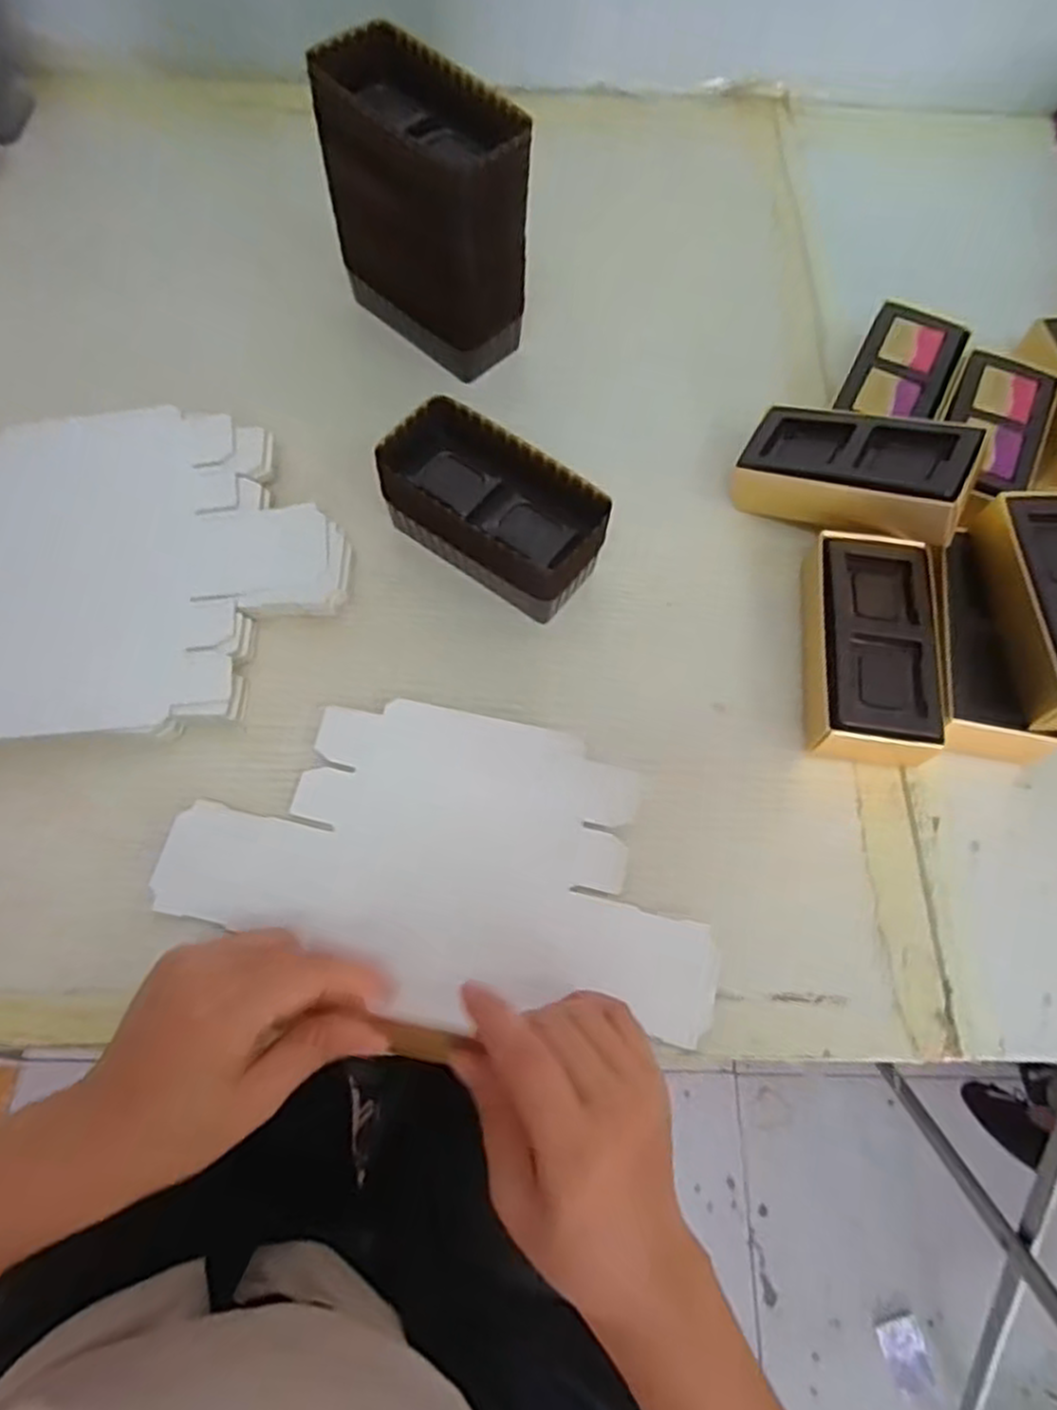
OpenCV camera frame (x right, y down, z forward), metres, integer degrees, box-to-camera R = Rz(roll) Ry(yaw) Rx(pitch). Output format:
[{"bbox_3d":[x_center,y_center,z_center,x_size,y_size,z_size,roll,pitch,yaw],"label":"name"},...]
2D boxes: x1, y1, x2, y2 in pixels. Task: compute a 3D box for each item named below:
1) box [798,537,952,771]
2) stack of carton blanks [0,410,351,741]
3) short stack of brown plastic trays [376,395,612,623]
[{"bbox_3d":[0.172,-0.032,0.382,0.059,0.032,0.114,7,66,1],"label":"box"},{"bbox_3d":[-0.226,-0.071,0.394,0.248,0.013,0.182,-6,70,-4],"label":"stack of carton blanks"},{"bbox_3d":[-0.019,-0.098,0.400,0.119,0.052,0.067,35,69,12],"label":"short stack of brown plastic trays"}]

